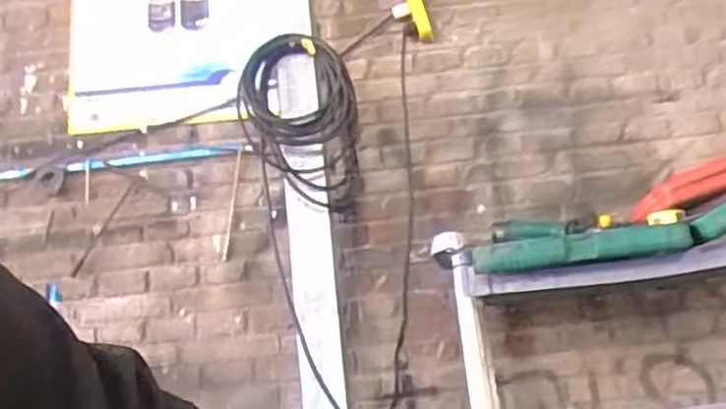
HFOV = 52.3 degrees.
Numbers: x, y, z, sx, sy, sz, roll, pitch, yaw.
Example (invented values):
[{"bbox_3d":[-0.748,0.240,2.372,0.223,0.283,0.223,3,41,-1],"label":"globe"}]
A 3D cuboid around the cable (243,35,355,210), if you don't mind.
[{"bbox_3d":[-0.145,-0.180,1.695,0.266,0.370,0.173,-5,-14,-5],"label":"cable"}]

